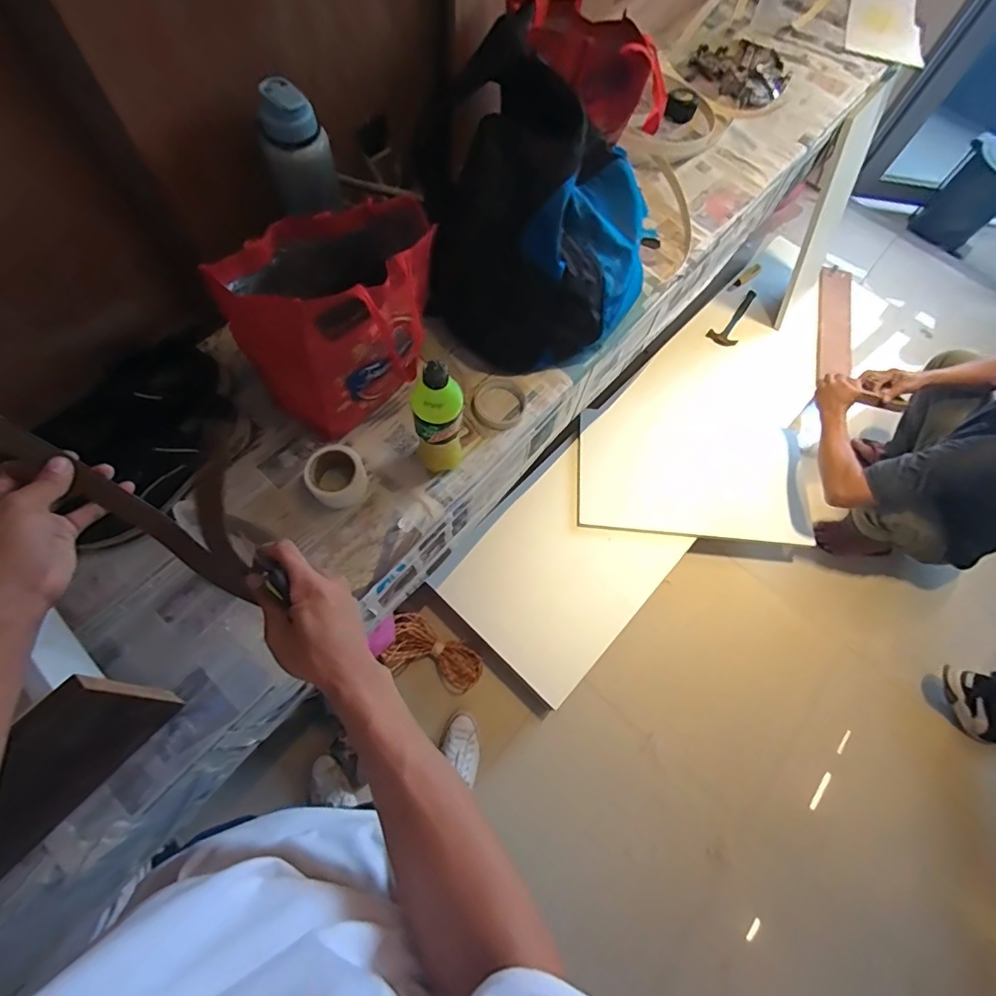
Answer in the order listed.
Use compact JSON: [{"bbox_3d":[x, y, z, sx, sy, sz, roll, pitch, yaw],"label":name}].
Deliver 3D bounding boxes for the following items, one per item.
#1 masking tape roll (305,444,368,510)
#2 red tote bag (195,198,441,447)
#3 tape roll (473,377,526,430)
[{"bbox_3d":[-0.228,-0.031,0.703,0.075,0.045,0.078,1,68,-3],"label":"masking tape roll"},{"bbox_3d":[-0.201,-0.234,0.681,0.273,0.236,0.140,-31,73,-15],"label":"red tote bag"},{"bbox_3d":[0.002,-0.154,0.793,0.081,0.013,0.095,5,67,-2],"label":"tape roll"}]

